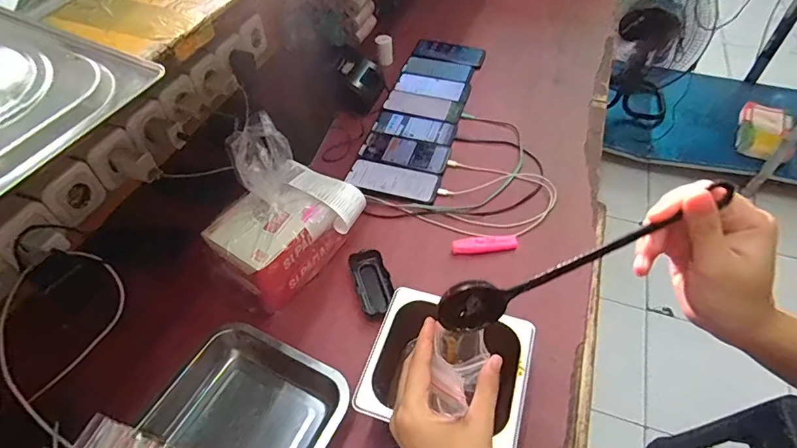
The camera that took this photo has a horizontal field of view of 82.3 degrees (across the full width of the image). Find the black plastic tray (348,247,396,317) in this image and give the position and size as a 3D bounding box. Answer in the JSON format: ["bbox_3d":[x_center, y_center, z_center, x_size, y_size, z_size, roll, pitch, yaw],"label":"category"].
[{"bbox_3d":[-0.038,0.087,0.680,0.052,0.021,0.113,-16,51,-11],"label":"black plastic tray"}]

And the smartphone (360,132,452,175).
[{"bbox_3d":[0.013,-0.141,0.878,0.164,0.007,0.078,13,51,12],"label":"smartphone"}]

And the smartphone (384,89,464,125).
[{"bbox_3d":[0.056,-0.256,0.989,0.165,0.013,0.082,15,52,14],"label":"smartphone"}]

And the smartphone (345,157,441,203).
[{"bbox_3d":[-0.010,-0.082,0.830,0.165,0.006,0.078,12,51,11],"label":"smartphone"}]

